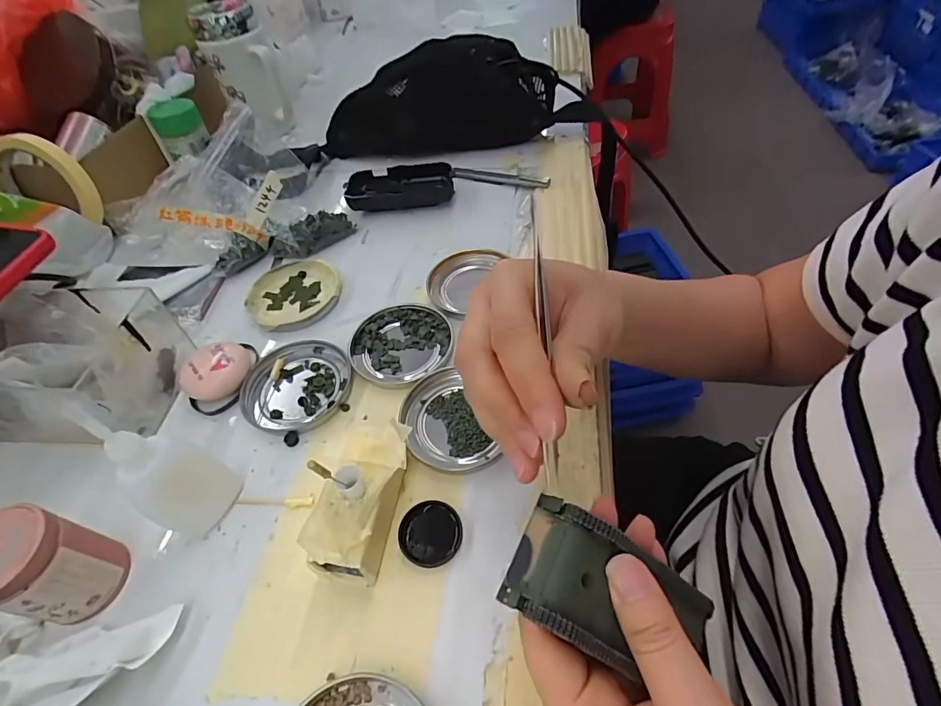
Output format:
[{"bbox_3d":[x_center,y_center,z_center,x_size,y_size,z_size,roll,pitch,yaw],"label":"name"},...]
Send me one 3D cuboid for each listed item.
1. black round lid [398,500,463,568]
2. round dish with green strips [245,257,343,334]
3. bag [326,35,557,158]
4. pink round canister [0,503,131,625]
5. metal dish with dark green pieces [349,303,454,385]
[{"bbox_3d":[-0.023,0.104,0.263,0.035,0.006,0.036,-3,51,3],"label":"black round lid"},{"bbox_3d":[-0.154,-0.051,0.397,0.079,0.009,0.079,-3,51,3],"label":"round dish with green strips"},{"bbox_3d":[-0.037,-0.295,0.529,0.261,0.099,0.050,-1,51,5],"label":"bag"},{"bbox_3d":[-0.221,0.111,0.238,0.040,0.061,0.044,-3,51,3],"label":"pink round canister"},{"bbox_3d":[-0.055,-0.009,0.355,0.073,0.007,0.079,-3,51,3],"label":"metal dish with dark green pieces"}]

